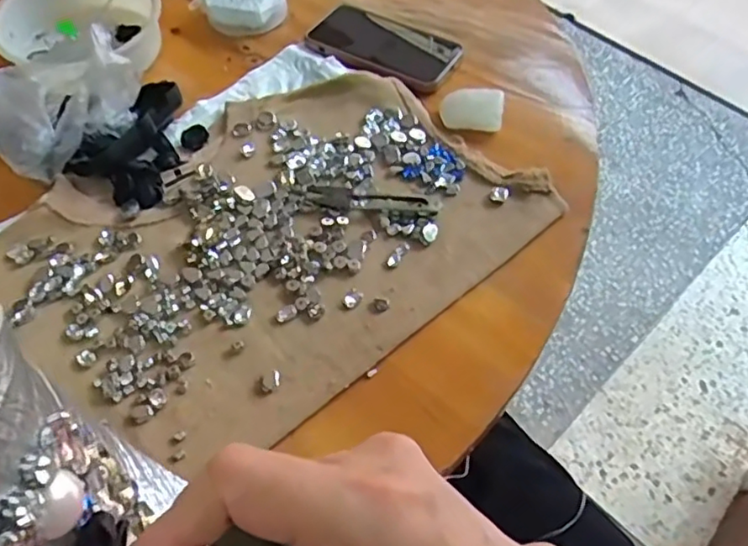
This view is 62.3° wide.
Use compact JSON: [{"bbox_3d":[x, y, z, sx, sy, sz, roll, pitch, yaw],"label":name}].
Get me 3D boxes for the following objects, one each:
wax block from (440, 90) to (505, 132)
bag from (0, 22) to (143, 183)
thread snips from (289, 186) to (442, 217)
[{"bbox_3d":[0.084,-0.142,0.532,0.053,0.018,0.030,14,57,9],"label":"wax block"},{"bbox_3d":[-0.255,-0.146,0.487,0.112,0.100,0.125,-33,63,-21],"label":"bag"},{"bbox_3d":[-0.007,-0.056,0.482,0.113,0.005,0.023,10,57,6],"label":"thread snips"}]

